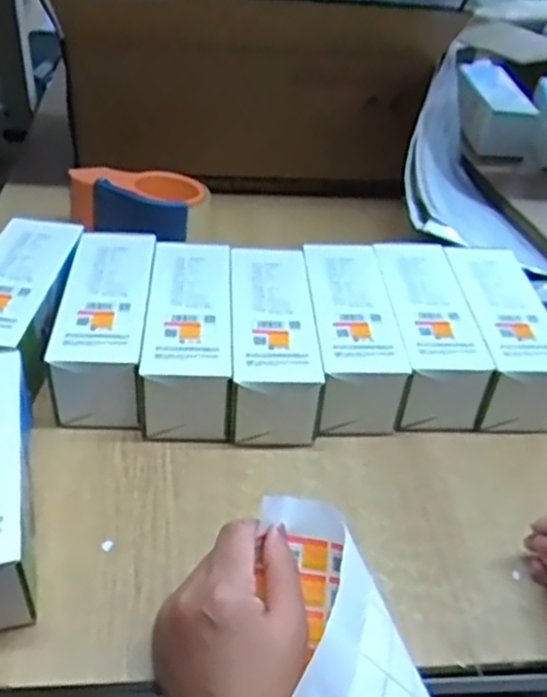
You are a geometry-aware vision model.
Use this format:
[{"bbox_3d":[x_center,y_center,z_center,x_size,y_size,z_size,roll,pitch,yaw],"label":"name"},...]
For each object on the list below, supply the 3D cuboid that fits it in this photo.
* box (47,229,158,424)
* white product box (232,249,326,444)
[{"bbox_3d":[-0.140,-0.020,0.588,0.070,0.071,0.184,2,39,-5],"label":"box"},{"bbox_3d":[-0.003,-0.007,0.587,0.067,0.070,0.174,1,39,-6],"label":"white product box"}]

